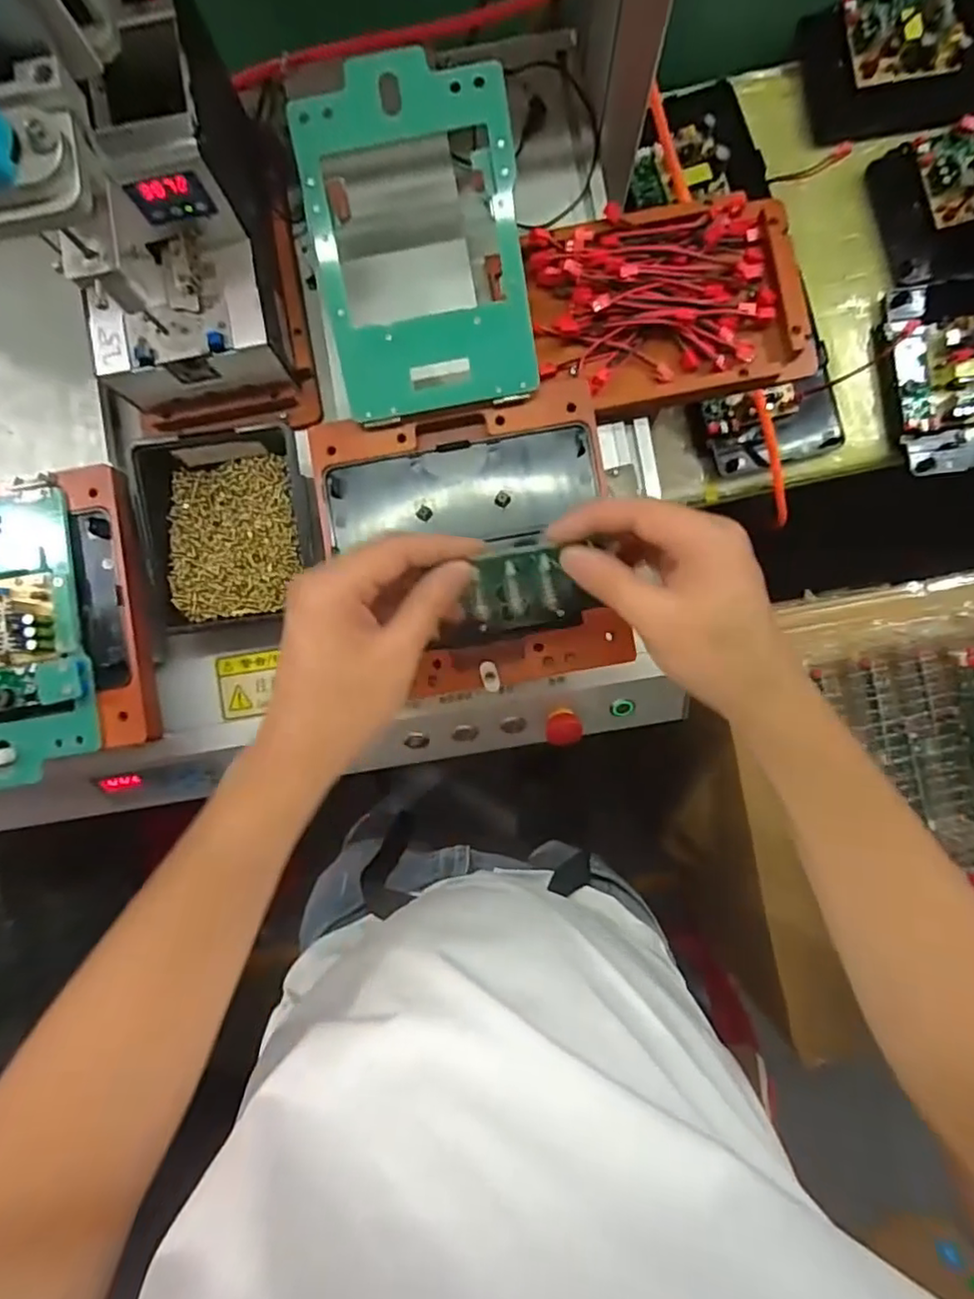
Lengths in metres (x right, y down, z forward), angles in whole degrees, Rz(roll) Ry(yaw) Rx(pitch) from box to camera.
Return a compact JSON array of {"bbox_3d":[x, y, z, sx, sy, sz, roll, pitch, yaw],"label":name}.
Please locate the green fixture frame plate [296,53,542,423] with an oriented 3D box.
[{"bbox_3d":[-0.043,-0.257,0.400,0.130,0.013,0.198,-9,104,1],"label":"green fixture frame plate"}]

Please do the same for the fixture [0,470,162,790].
[{"bbox_3d":[-0.346,-0.009,0.437,0.203,0.044,0.209,-8,88,1],"label":"fixture"}]

